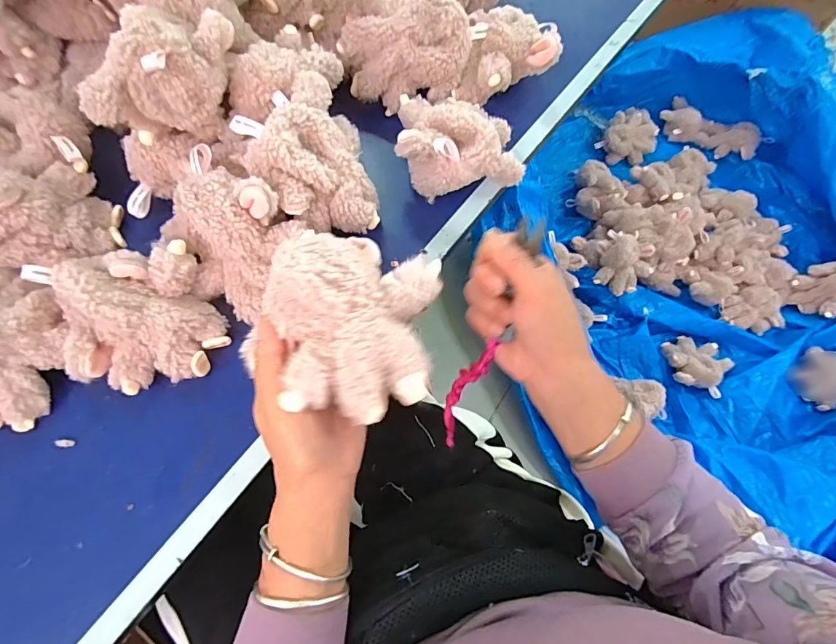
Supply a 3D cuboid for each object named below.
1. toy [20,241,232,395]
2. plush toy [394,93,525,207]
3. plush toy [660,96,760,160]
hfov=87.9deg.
[{"bbox_3d":[-0.227,-0.003,0.351,0.115,0.068,0.105,-19,71,-9],"label":"toy"},{"bbox_3d":[0.041,-0.172,0.425,0.119,0.072,0.094,5,69,-1],"label":"plush toy"},{"bbox_3d":[0.780,-0.515,1.156,0.253,0.092,0.102,41,73,12],"label":"plush toy"}]

